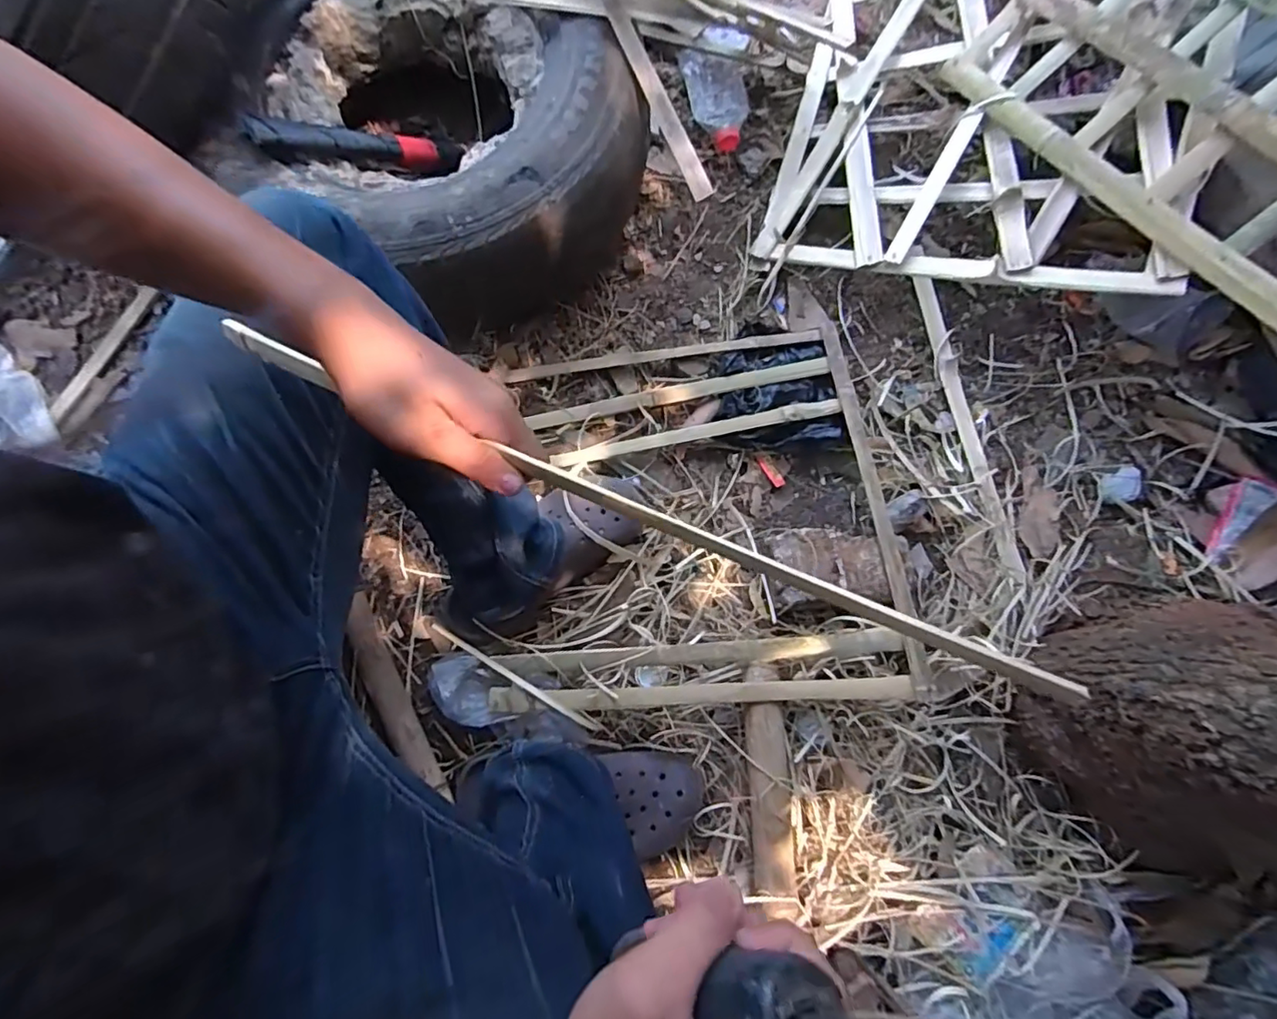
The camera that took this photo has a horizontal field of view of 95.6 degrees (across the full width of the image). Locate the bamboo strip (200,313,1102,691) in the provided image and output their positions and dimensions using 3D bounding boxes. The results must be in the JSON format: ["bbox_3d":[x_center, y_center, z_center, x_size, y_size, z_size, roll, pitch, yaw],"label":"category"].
[{"bbox_3d":[-0.044,-0.019,0.303,0.489,0.014,0.011,23,76,17],"label":"bamboo strip"}]

